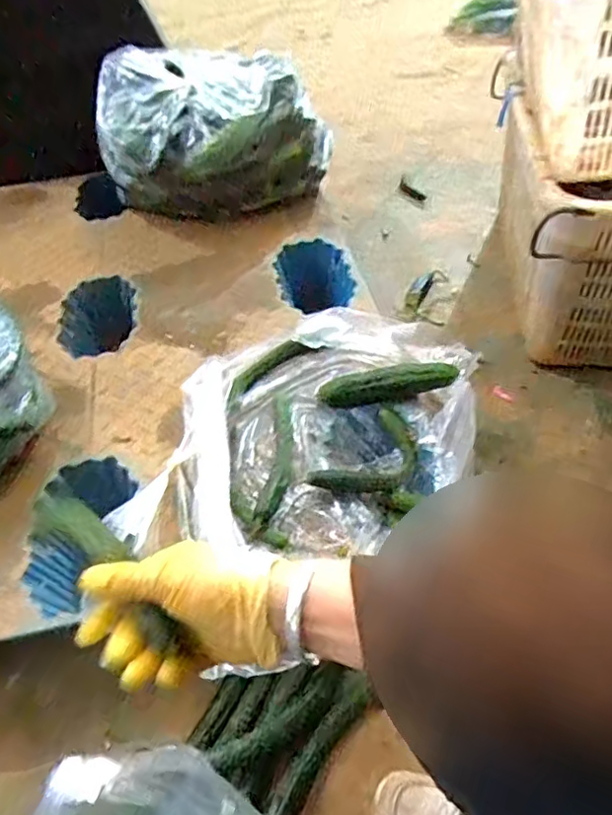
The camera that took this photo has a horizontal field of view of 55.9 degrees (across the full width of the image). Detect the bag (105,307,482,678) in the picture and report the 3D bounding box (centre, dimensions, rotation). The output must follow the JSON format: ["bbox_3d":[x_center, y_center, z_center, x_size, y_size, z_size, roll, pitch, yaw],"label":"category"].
[{"bbox_3d":[0.029,0.027,0.768,0.367,0.161,0.463,9,50,13],"label":"bag"}]

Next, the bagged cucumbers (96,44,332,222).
[{"bbox_3d":[-0.193,-0.573,1.186,0.437,0.221,0.328,-8,48,-2],"label":"bagged cucumbers"}]

